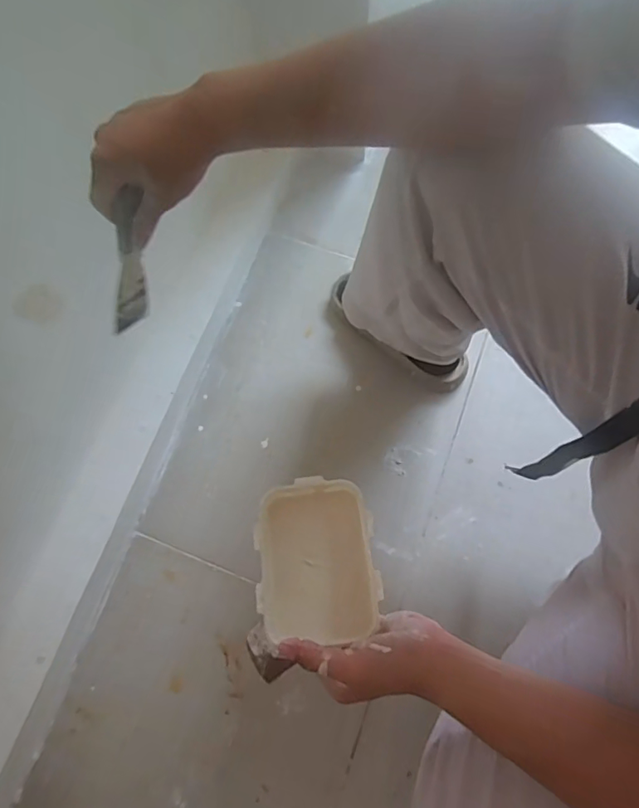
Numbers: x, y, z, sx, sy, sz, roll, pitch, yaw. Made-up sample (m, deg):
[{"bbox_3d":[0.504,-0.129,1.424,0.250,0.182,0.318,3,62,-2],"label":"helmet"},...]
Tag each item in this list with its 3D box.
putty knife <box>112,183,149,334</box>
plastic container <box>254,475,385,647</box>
[{"bbox_3d":[-0.195,-0.140,0.510,0.042,0.172,0.021,-30,71,-31],"label":"putty knife"},{"bbox_3d":[-0.003,0.141,0.457,0.103,0.051,0.136,-6,69,-2],"label":"plastic container"}]

